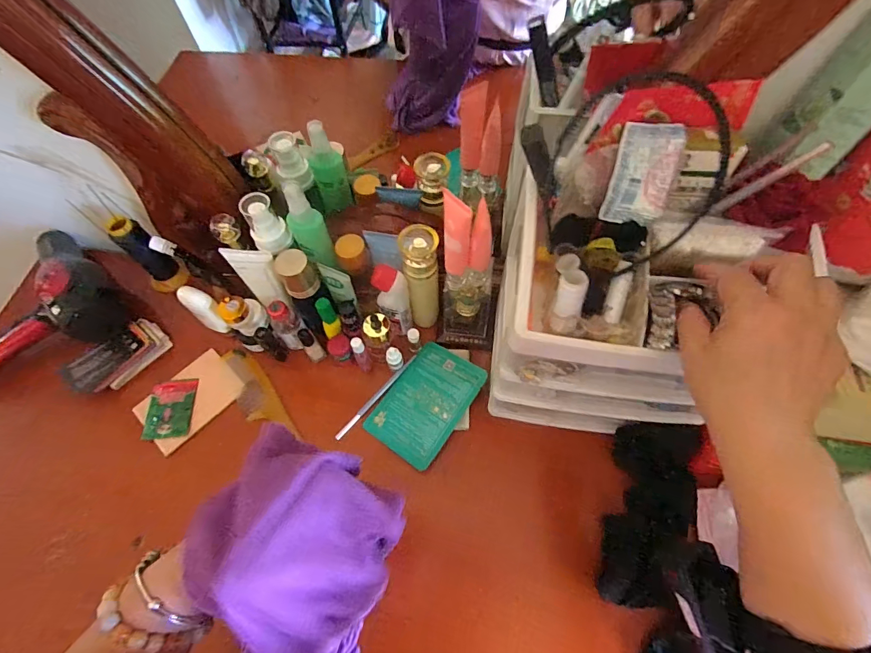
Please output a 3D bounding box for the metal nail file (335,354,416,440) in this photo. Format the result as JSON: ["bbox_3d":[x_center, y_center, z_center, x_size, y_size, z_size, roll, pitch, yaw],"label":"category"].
[{"bbox_3d":[-0.077,0.091,0.544,0.009,0.011,0.143,39,70,19],"label":"metal nail file"}]

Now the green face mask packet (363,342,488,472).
[{"bbox_3d":[-0.011,0.096,0.531,0.098,0.011,0.145,30,76,24],"label":"green face mask packet"}]

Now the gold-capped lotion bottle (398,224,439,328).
[{"bbox_3d":[-0.017,-0.055,0.527,0.044,0.167,0.050,-6,63,-1],"label":"gold-capped lotion bottle"}]

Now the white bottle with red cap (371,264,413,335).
[{"bbox_3d":[-0.052,-0.036,0.527,0.039,0.108,0.032,25,66,14],"label":"white bottle with red cap"}]

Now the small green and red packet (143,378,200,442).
[{"bbox_3d":[-0.349,0.108,0.545,0.058,0.012,0.076,-6,63,-1],"label":"small green and red packet"}]

